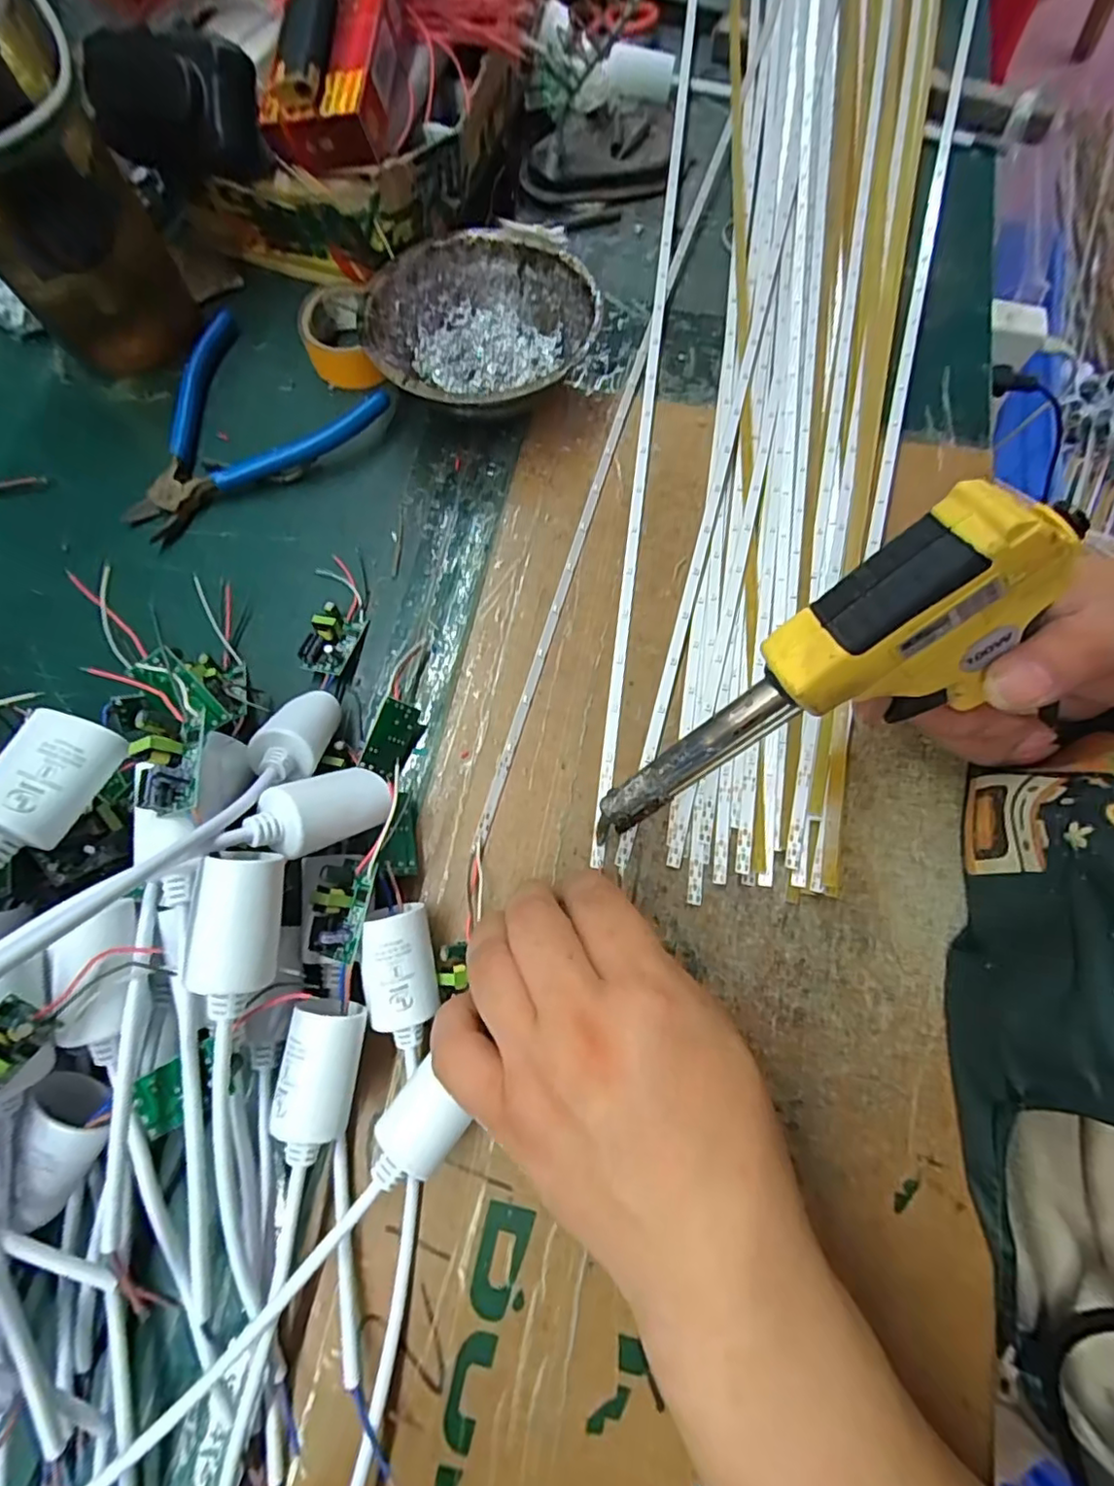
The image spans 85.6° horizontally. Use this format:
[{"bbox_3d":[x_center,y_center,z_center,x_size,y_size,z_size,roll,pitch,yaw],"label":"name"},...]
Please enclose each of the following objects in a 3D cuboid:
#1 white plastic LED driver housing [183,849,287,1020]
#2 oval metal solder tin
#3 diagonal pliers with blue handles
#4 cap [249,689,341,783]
[{"bbox_3d":[-0.104,0.061,0.195,0.022,0.021,0.050,3,74,2],"label":"white plastic LED driver housing"},{"bbox_3d":[-0.039,-0.222,0.331,0.117,0.042,0.122,0,74,1],"label":"oval metal solder tin"},{"bbox_3d":[-0.181,-0.185,0.333,0.143,0.020,0.112,-31,76,-8],"label":"diagonal pliers with blue handles"},{"bbox_3d":[-0.111,-0.006,0.259,0.025,0.021,0.054,11,37,4],"label":"cap"}]

